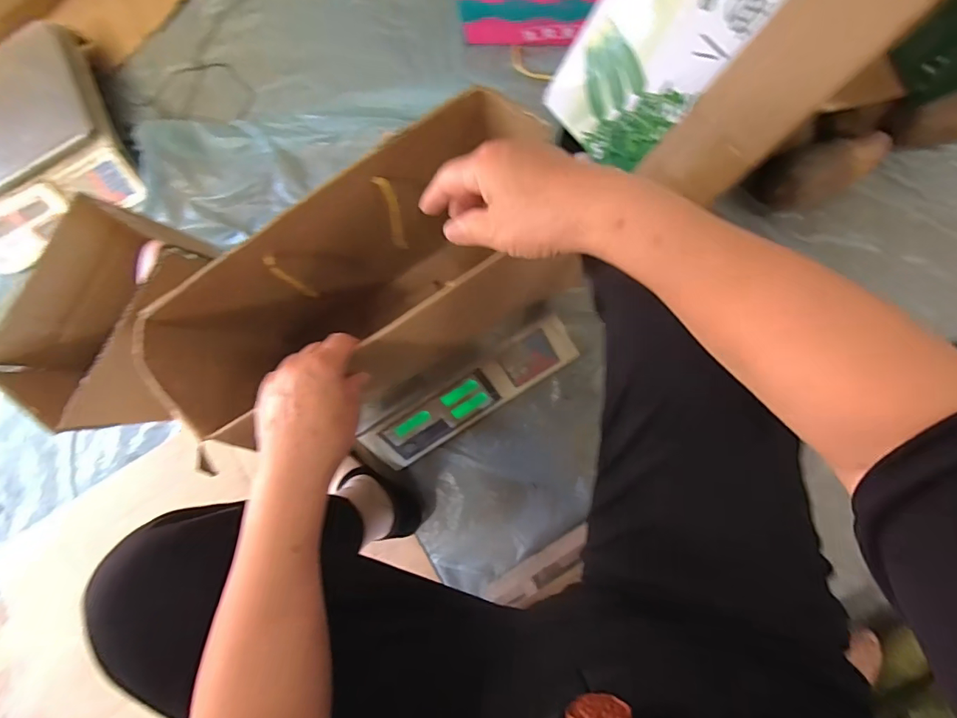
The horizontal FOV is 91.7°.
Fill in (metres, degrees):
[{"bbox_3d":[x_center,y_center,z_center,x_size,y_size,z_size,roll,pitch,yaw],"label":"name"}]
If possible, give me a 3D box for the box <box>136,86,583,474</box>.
[{"bbox_3d":[-0.093,-0.058,0.523,0.397,0.290,0.164,-30,82,6],"label":"box"}]

